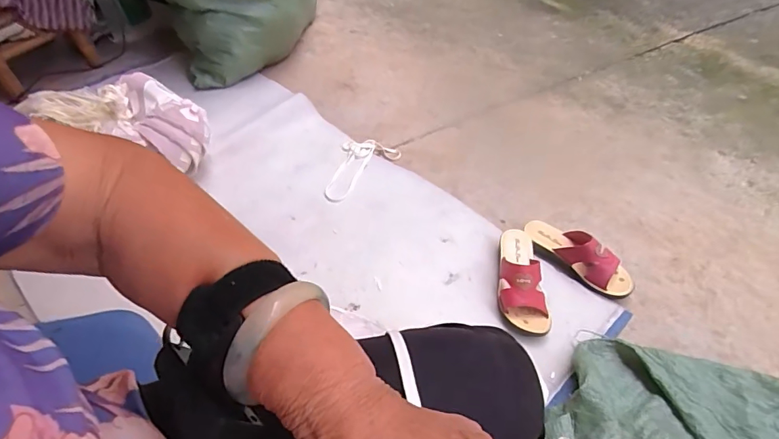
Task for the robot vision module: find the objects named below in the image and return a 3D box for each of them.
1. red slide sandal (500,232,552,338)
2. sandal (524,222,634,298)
[{"bbox_3d":[0.258,0.107,0.849,0.093,0.078,0.221,6,50,10],"label":"red slide sandal"},{"bbox_3d":[0.380,0.066,0.892,0.080,0.077,0.226,-36,56,-24],"label":"sandal"}]

